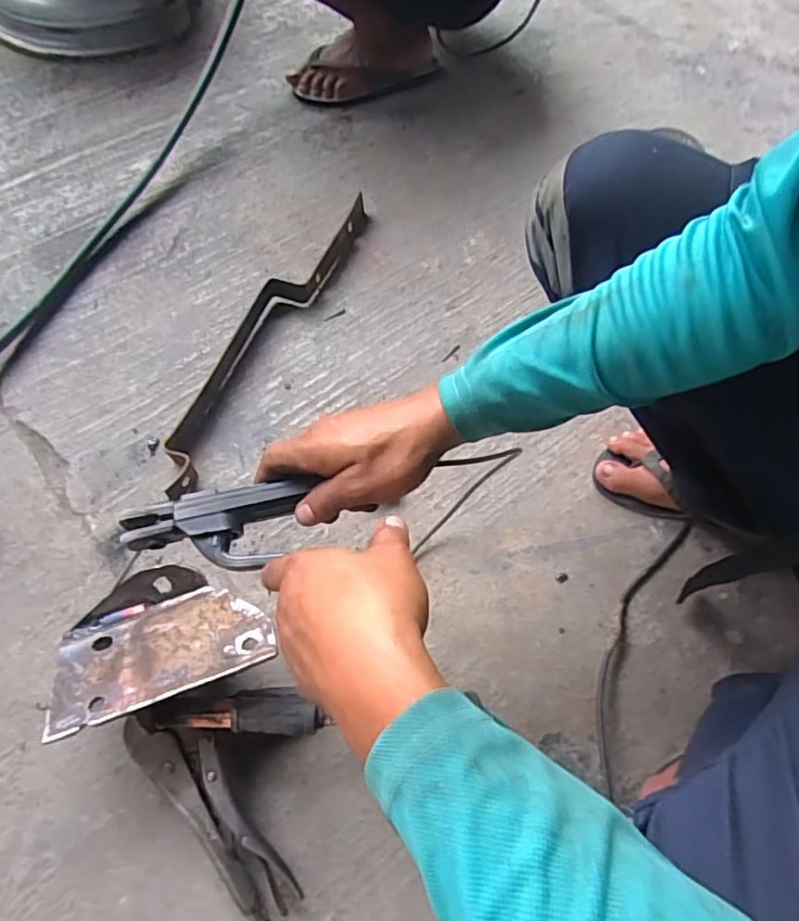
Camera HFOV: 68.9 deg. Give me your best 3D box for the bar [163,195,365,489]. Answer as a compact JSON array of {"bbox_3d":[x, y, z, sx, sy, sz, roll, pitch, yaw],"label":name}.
[{"bbox_3d":[-0.168,-0.172,0.730,0.077,0.041,0.489,22,66,7],"label":"bar"}]

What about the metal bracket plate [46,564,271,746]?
[{"bbox_3d":[-0.209,0.149,0.504,0.184,0.030,0.115,-18,41,-8],"label":"metal bracket plate"}]

